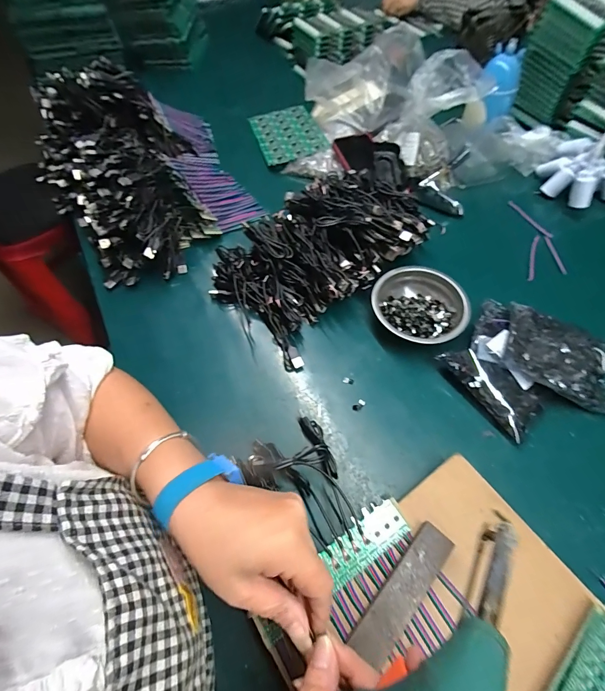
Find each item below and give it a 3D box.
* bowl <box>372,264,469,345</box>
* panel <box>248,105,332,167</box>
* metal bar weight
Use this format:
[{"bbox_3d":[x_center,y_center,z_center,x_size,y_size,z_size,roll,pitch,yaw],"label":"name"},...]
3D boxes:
[{"bbox_3d":[0.164,-0.052,0.491,0.126,0.038,0.127,0,59,1],"label":"bowl"},{"bbox_3d":[-0.031,-0.452,0.732,0.132,0.012,0.192,-14,60,-7],"label":"panel"},{"bbox_3d":[0.090,0.215,0.305,0.031,0.016,0.115,37,66,20],"label":"metal bar weight"}]

